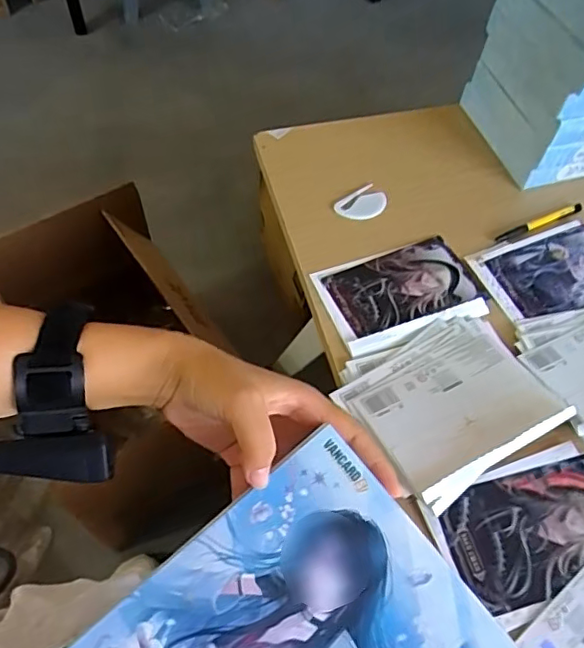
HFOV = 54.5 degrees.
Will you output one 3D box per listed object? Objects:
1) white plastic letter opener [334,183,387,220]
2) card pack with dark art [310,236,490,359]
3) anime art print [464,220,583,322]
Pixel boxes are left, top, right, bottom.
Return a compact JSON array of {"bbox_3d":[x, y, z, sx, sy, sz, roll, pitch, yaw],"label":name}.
[{"bbox_3d":[0.092,-0.157,0.742,0.069,0.005,0.044,-29,64,-21],"label":"white plastic letter opener"},{"bbox_3d":[0.130,-0.037,0.669,0.183,0.008,0.125,-18,60,-15],"label":"card pack with dark art"},{"bbox_3d":[0.328,-0.066,0.703,0.192,0.007,0.120,-18,60,-15],"label":"anime art print"}]

